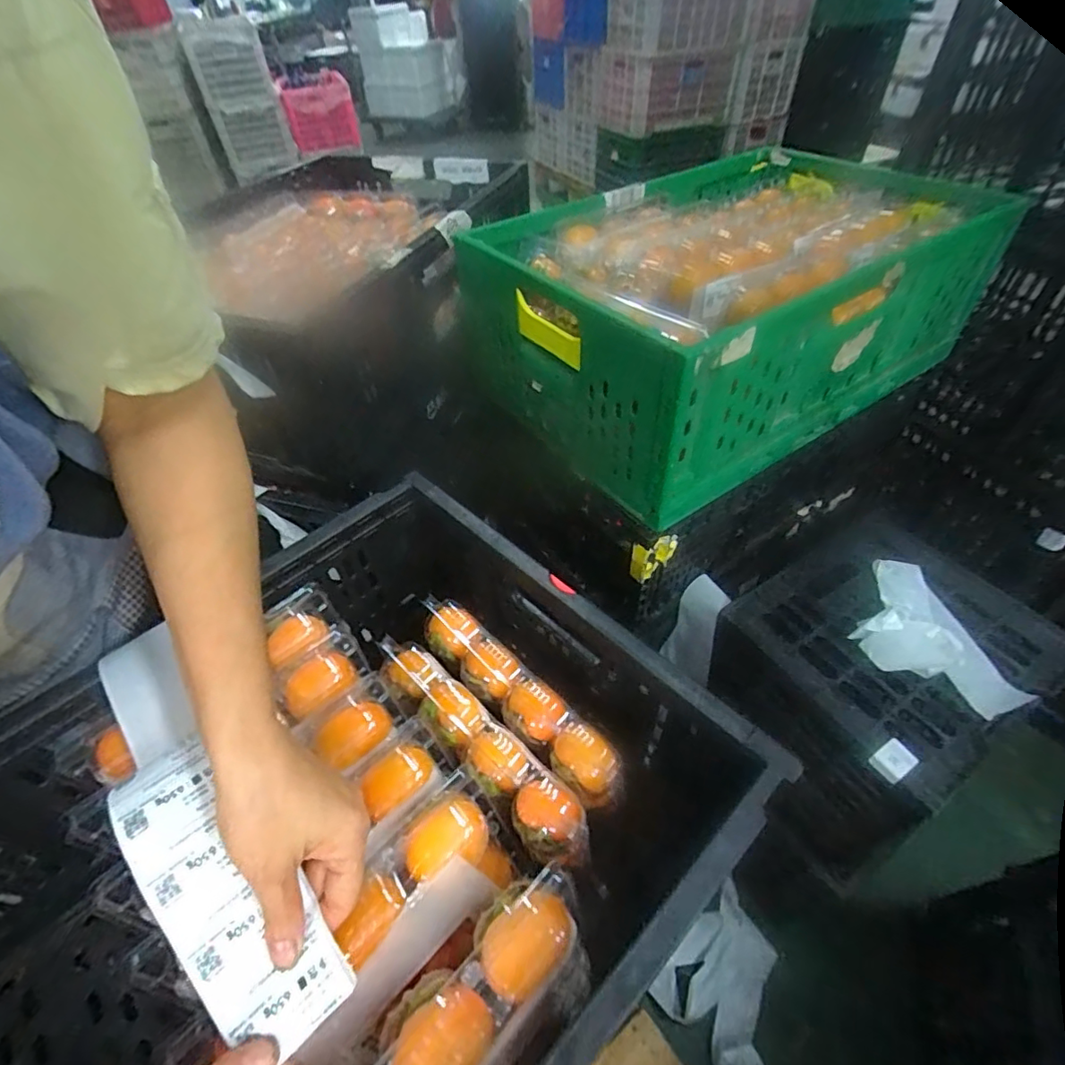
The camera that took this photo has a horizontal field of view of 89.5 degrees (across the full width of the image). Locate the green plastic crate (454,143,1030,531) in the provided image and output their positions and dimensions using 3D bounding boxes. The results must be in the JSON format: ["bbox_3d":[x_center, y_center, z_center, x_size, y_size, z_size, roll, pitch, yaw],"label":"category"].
[{"bbox_3d":[0.274,-0.334,0.764,0.637,0.210,0.430,-29,51,-21],"label":"green plastic crate"}]

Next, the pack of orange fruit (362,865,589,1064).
[{"bbox_3d":[-0.047,0.272,0.281,0.197,0.049,0.072,-36,54,-27],"label":"pack of orange fruit"}]

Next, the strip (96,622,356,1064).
[{"bbox_3d":[-0.208,0.163,0.322,0.066,0.039,0.279,-34,57,-25],"label":"strip"}]

